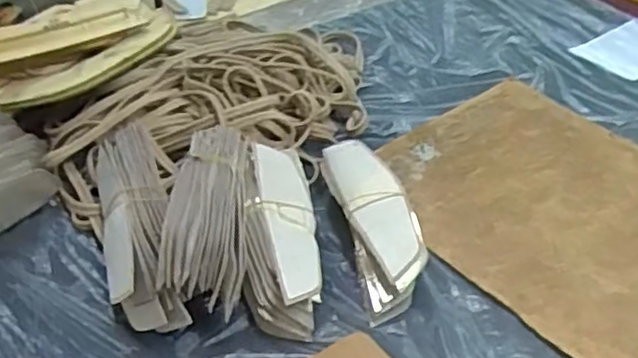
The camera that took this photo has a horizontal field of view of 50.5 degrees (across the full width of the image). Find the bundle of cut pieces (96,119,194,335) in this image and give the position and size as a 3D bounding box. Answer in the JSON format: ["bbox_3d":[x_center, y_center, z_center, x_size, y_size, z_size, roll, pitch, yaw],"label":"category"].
[{"bbox_3d":[-0.172,0.040,0.634,0.060,0.065,0.233,-11,41,-13],"label":"bundle of cut pieces"}]

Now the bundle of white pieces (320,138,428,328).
[{"bbox_3d":[0.050,0.034,0.641,0.059,0.055,0.196,-9,41,-11],"label":"bundle of white pieces"}]

